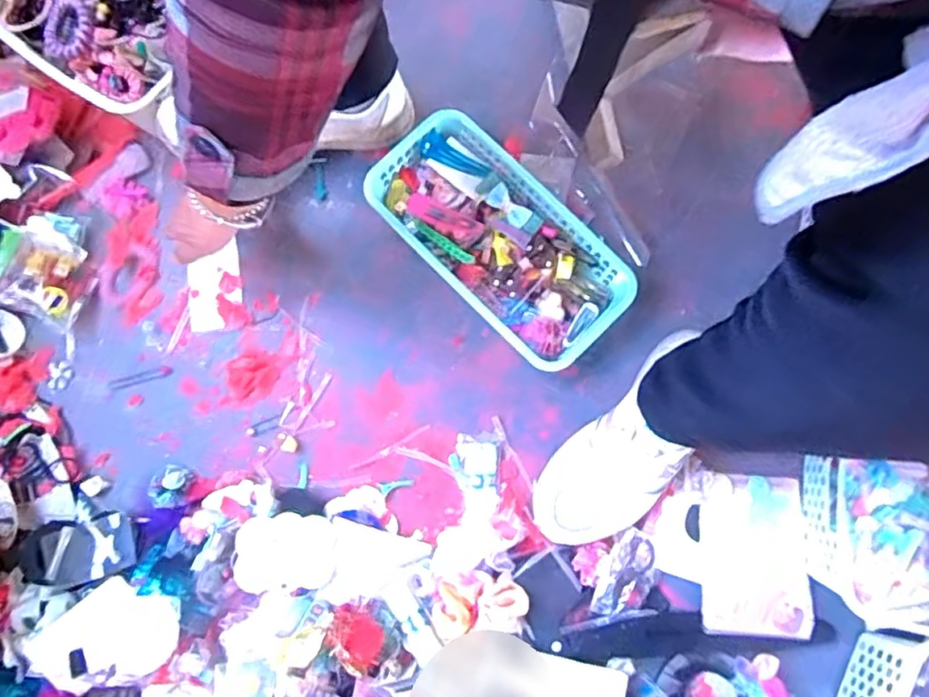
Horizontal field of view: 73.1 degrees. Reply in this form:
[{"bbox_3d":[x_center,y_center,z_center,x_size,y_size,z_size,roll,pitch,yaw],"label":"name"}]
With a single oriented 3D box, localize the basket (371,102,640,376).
[{"bbox_3d":[0.034,-0.106,0.616,0.129,0.044,0.265,-44,84,-7],"label":"basket"}]

